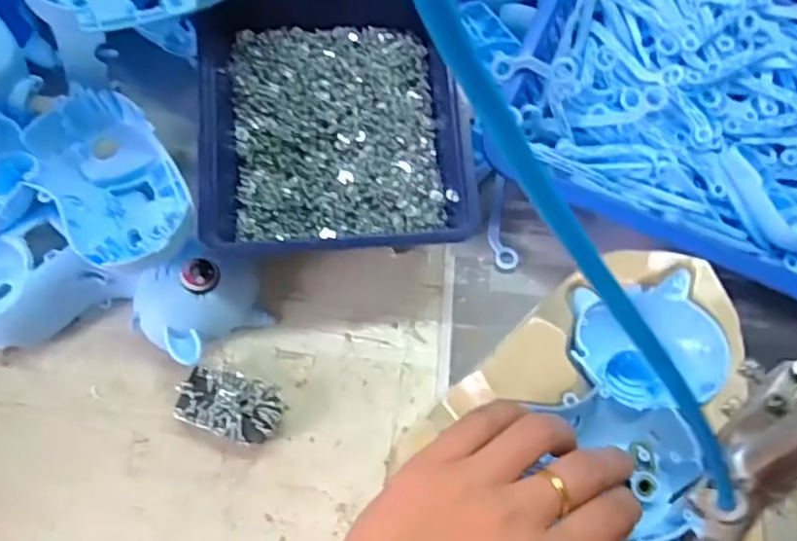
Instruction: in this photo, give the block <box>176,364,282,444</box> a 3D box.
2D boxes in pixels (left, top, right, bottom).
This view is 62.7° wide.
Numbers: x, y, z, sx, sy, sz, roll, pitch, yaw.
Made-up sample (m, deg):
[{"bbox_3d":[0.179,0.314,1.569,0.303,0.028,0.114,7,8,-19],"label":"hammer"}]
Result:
[{"bbox_3d":[-0.087,0.070,0.342,0.052,0.019,0.031,17,69,5],"label":"block"}]

